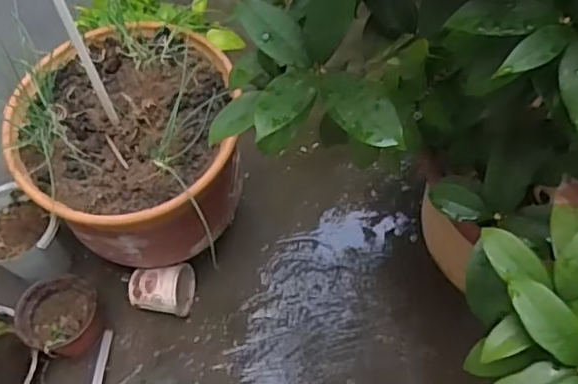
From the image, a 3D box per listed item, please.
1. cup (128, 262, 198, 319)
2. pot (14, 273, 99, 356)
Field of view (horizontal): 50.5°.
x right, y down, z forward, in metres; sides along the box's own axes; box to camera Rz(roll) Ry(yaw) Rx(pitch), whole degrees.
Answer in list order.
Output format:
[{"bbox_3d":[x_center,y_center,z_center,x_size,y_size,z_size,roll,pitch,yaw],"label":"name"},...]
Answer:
[{"bbox_3d":[-0.279,0.215,1.348,0.128,0.103,0.105,0,58,5],"label":"cup"},{"bbox_3d":[-0.489,0.264,1.313,0.163,0.123,0.159,-2,57,3],"label":"pot"}]

